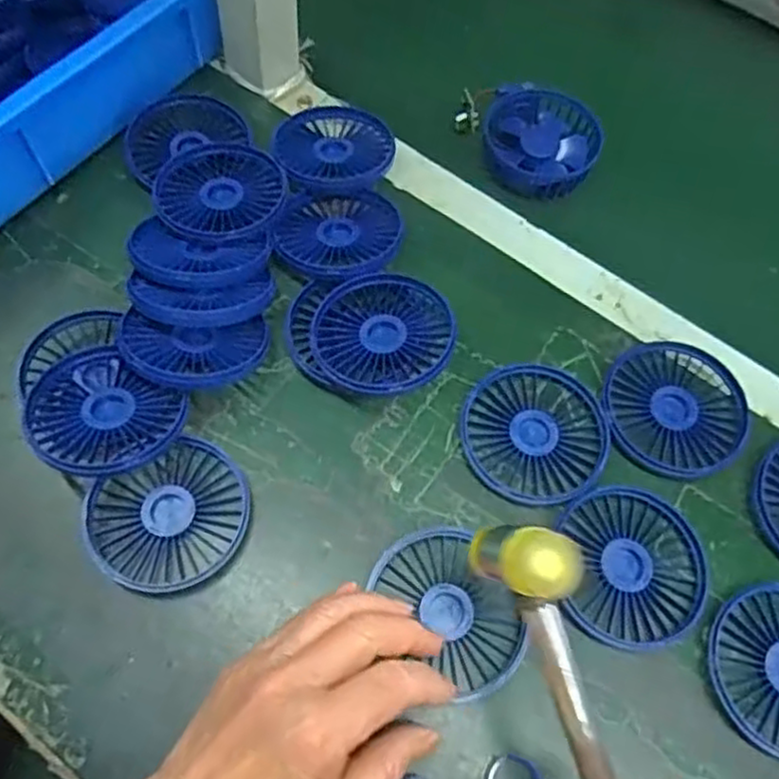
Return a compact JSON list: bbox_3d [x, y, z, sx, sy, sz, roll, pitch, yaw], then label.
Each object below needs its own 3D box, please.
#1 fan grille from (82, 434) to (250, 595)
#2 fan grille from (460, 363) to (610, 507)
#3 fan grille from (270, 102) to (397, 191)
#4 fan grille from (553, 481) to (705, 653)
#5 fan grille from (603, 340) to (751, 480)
[{"bbox_3d":[-0.123,0.072,0.397,0.085,0.014,0.080,1,64,-3],"label":"fan grille"},{"bbox_3d":[0.087,0.026,0.432,0.085,0.012,0.088,1,64,-3],"label":"fan grille"},{"bbox_3d":[-0.041,-0.178,0.516,0.083,0.022,0.084,1,64,-3],"label":"fan grille"},{"bbox_3d":[0.137,0.099,0.398,0.078,0.010,0.085,1,64,-3],"label":"fan grille"},{"bbox_3d":[0.176,0.012,0.442,0.085,0.016,0.088,1,64,-3],"label":"fan grille"}]

